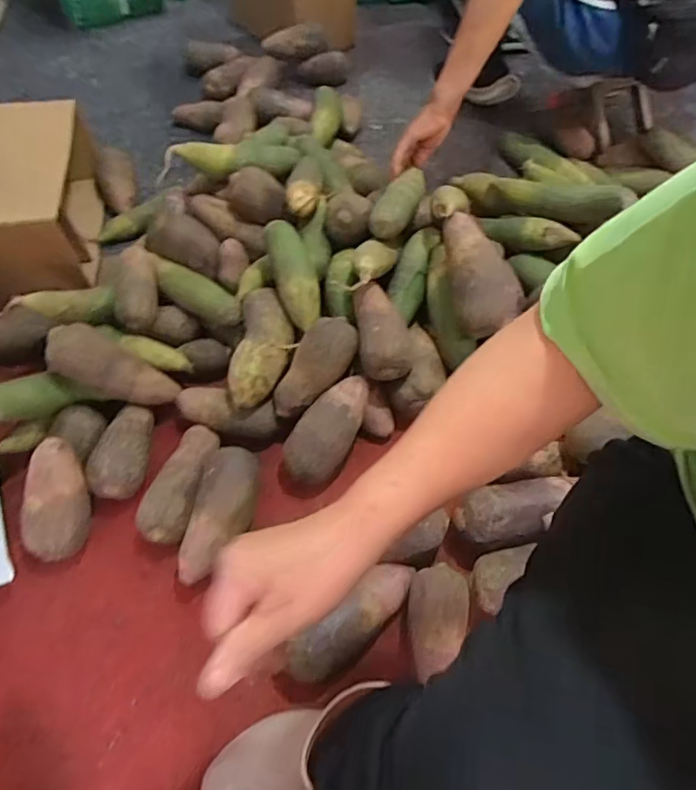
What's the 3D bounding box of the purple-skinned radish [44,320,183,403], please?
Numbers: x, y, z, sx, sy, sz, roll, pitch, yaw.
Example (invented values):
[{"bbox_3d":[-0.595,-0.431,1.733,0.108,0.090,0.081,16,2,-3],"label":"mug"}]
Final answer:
[{"bbox_3d":[-0.326,-0.035,0.732,0.176,0.060,0.071,29,54,-28],"label":"purple-skinned radish"}]

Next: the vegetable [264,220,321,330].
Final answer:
[{"bbox_3d":[-0.077,-0.174,0.755,0.059,0.044,0.164,-17,82,-9],"label":"vegetable"}]

